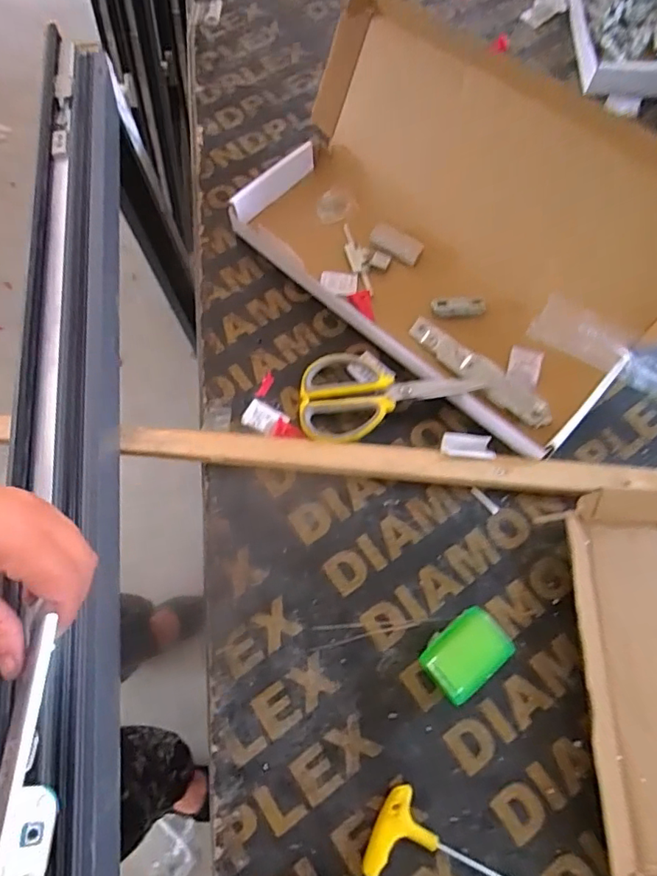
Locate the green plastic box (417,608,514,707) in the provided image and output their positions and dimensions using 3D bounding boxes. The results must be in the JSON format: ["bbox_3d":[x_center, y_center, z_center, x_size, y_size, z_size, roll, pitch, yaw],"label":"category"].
[{"bbox_3d":[0.104,0.166,0.404,0.064,0.031,0.046,-37,72,-12],"label":"green plastic box"}]

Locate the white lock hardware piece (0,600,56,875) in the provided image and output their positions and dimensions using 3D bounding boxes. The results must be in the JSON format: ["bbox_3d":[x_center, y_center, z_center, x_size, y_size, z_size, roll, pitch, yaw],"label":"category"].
[{"bbox_3d":[-0.148,0.177,0.250,0.025,0.019,0.170,-7,60,-1],"label":"white lock hardware piece"}]

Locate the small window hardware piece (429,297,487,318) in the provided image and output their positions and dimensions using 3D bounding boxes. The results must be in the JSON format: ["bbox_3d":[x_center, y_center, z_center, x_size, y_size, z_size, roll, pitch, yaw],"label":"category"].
[{"bbox_3d":[0.130,-0.131,0.525,0.053,0.013,0.017,-2,69,0],"label":"small window hardware piece"}]

